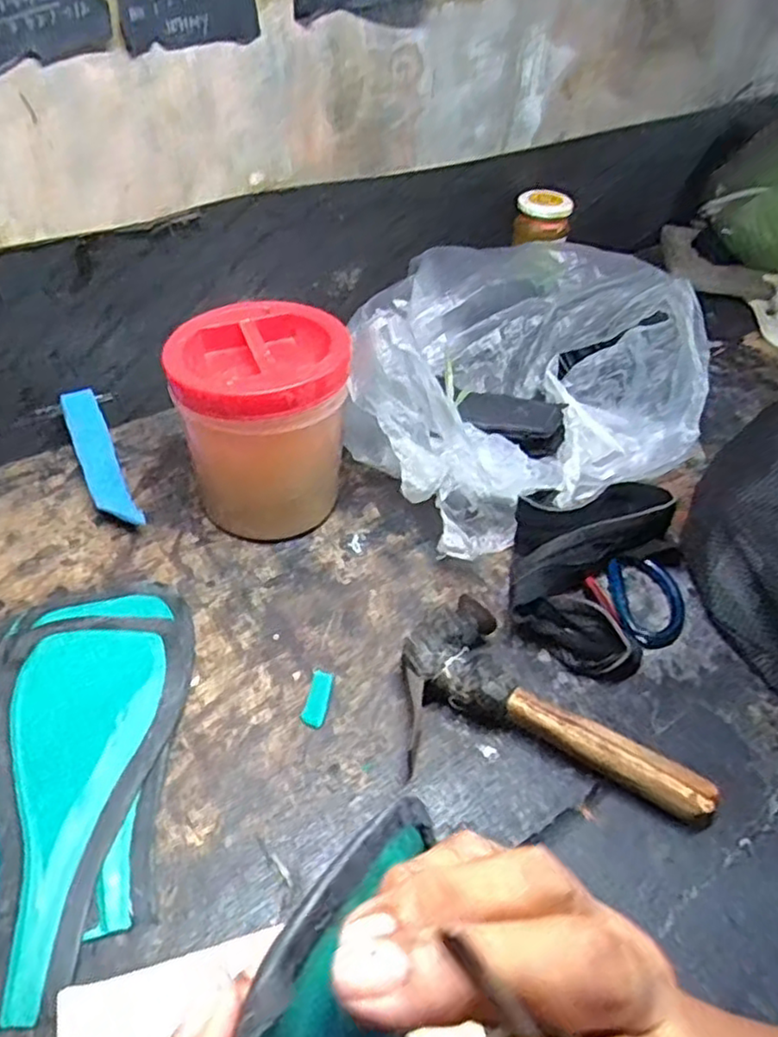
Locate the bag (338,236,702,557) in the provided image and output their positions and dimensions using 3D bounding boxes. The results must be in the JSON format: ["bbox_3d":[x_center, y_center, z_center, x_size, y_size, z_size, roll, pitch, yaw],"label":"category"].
[{"bbox_3d":[0.118,-0.131,0.595,0.317,0.130,0.337,-4,45,-9],"label":"bag"}]

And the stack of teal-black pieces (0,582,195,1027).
[{"bbox_3d":[-0.178,0.131,0.388,0.123,0.020,0.240,-7,46,-12],"label":"stack of teal-black pieces"}]

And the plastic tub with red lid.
[{"bbox_3d":[-0.091,-0.067,0.506,0.114,0.146,0.114,2,45,-2],"label":"plastic tub with red lid"}]

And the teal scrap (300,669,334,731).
[{"bbox_3d":[-0.044,0.112,0.428,0.013,0.004,0.039,10,45,5],"label":"teal scrap"}]

